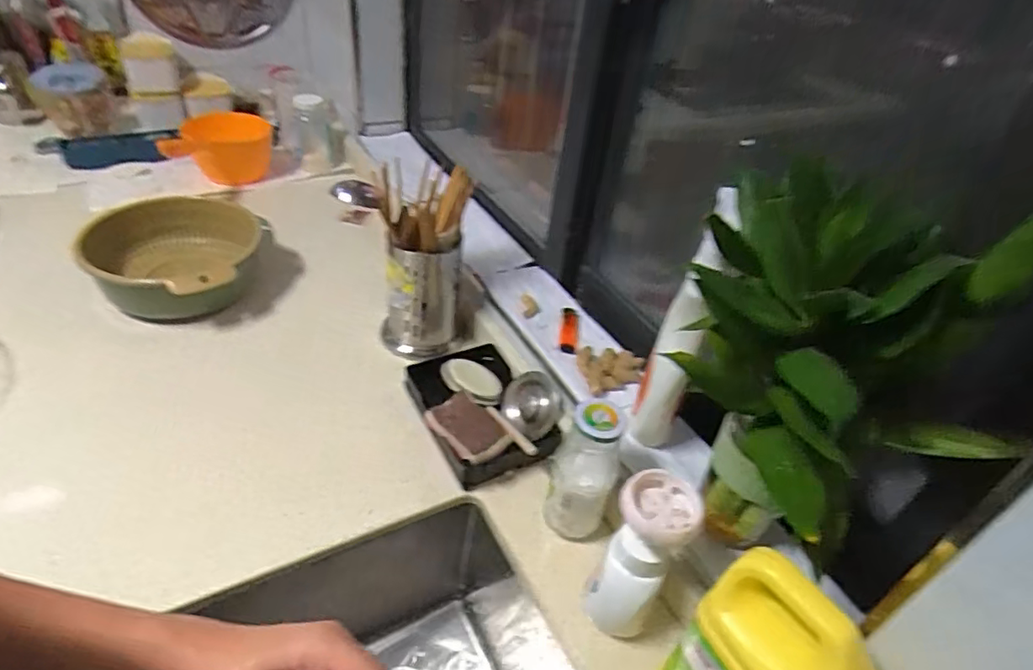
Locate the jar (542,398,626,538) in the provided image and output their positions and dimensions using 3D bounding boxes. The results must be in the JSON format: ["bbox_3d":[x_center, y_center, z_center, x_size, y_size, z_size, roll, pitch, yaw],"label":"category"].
[{"bbox_3d":[0.068,0.133,0.602,0.062,0.161,0.058,5,39,-4],"label":"jar"}]

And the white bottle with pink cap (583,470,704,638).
[{"bbox_3d":[0.110,0.199,0.532,0.069,0.159,0.070,5,39,-4],"label":"white bottle with pink cap"}]

